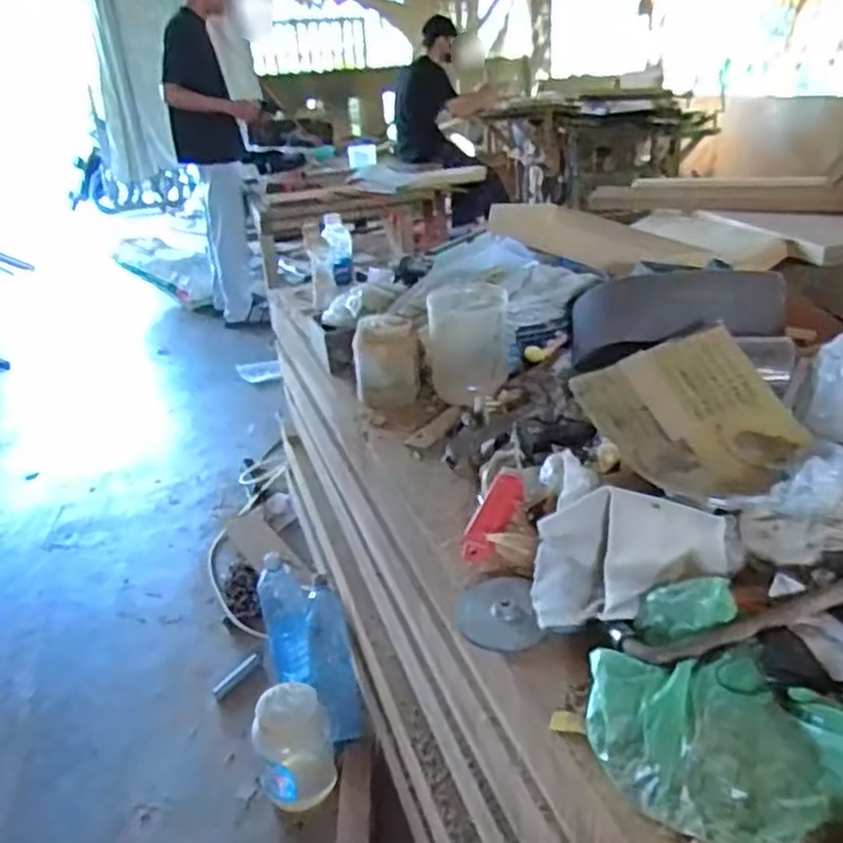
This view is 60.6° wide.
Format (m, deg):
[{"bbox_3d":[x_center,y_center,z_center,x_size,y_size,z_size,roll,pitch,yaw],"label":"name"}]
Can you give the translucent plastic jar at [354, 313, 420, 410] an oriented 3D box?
[{"bbox_3d":[-0.055,-0.095,1.134,0.099,0.123,0.083,-6,26,-3],"label":"translucent plastic jar"}]

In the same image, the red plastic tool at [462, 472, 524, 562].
[{"bbox_3d":[0.079,0.102,0.779,0.035,0.019,0.112,12,51,31],"label":"red plastic tool"}]

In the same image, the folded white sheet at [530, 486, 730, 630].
[{"bbox_3d":[0.190,0.120,0.647,0.177,0.072,0.123,3,27,15],"label":"folded white sheet"}]

